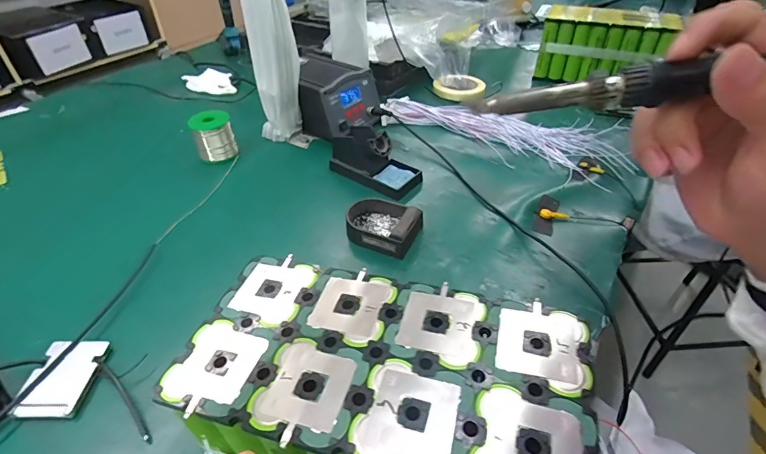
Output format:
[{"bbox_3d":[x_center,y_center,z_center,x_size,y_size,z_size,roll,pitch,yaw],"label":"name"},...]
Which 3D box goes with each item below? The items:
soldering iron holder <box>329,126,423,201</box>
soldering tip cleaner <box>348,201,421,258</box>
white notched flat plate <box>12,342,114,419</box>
[{"bbox_3d":[-0.009,-0.120,0.684,0.149,0.067,0.081,27,48,27],"label":"soldering iron holder"},{"bbox_3d":[-0.002,-0.006,0.583,0.108,0.034,0.082,13,42,13],"label":"soldering tip cleaner"},{"bbox_3d":[-0.328,0.153,0.423,0.060,0.008,0.080,1,41,0],"label":"white notched flat plate"}]

